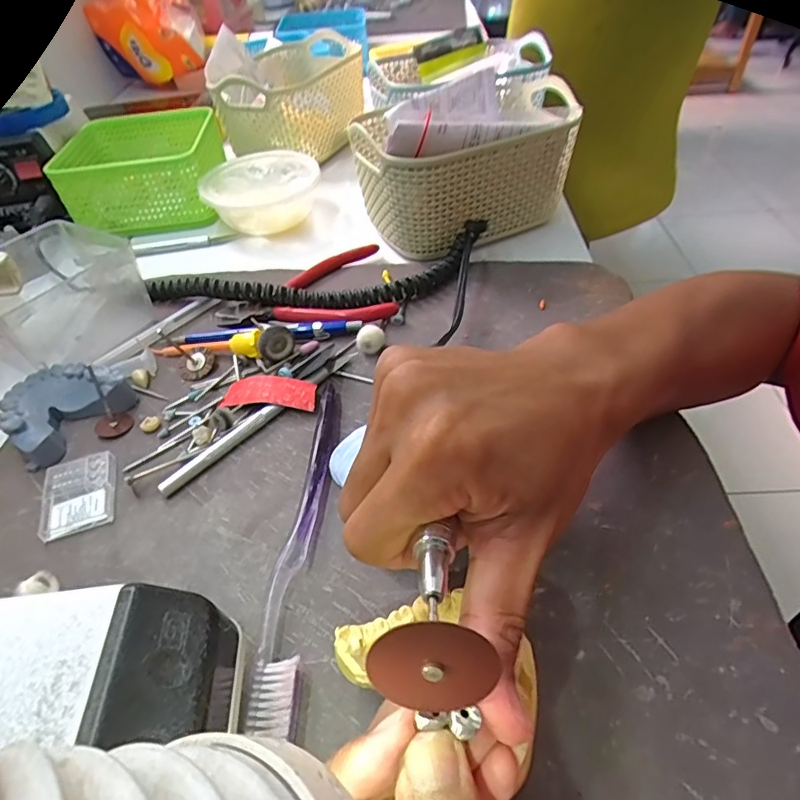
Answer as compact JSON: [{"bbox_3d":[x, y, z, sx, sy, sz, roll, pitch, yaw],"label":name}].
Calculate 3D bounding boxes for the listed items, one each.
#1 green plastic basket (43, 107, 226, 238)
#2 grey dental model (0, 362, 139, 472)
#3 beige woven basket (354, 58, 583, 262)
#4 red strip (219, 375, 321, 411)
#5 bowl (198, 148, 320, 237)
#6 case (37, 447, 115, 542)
[{"bbox_3d":[-0.239,-0.222,0.501,0.133,0.057,0.143,-6,47,-1],"label":"green plastic basket"},{"bbox_3d":[-0.201,0.002,0.313,0.054,0.022,0.066,30,56,28],"label":"grey dental model"},{"bbox_3d":[0.049,-0.202,0.435,0.172,0.098,0.157,-15,47,-9],"label":"beige woven basket"},{"bbox_3d":[-0.078,-0.004,0.315,0.057,0.012,0.020,3,47,8],"label":"red strip"},{"bbox_3d":[-0.118,-0.183,0.474,0.097,0.046,0.089,-2,47,3],"label":"bowl"},{"bbox_3d":[-0.170,0.049,0.278,0.036,0.007,0.046,-15,47,-9],"label":"case"}]

